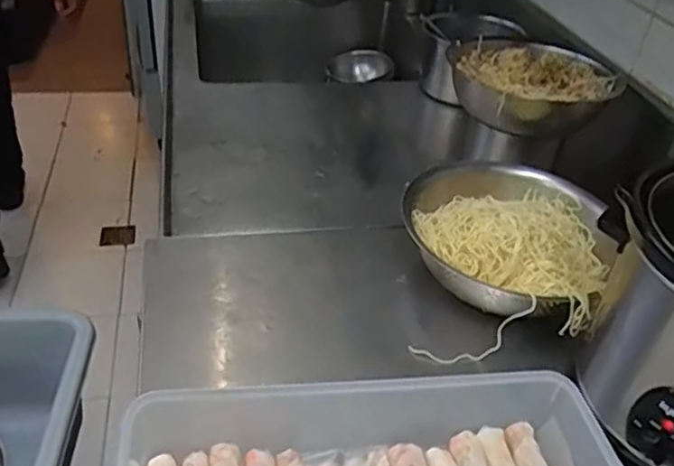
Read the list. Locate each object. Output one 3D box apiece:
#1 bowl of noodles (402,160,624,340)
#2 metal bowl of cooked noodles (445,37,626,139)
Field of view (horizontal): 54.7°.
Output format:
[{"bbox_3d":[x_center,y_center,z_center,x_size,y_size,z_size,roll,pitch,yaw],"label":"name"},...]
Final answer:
[{"bbox_3d":[0.205,0.007,0.779,0.235,0.101,0.234,4,36,-3],"label":"bowl of noodles"},{"bbox_3d":[0.270,-0.206,0.939,0.204,0.092,0.200,4,36,-3],"label":"metal bowl of cooked noodles"}]

